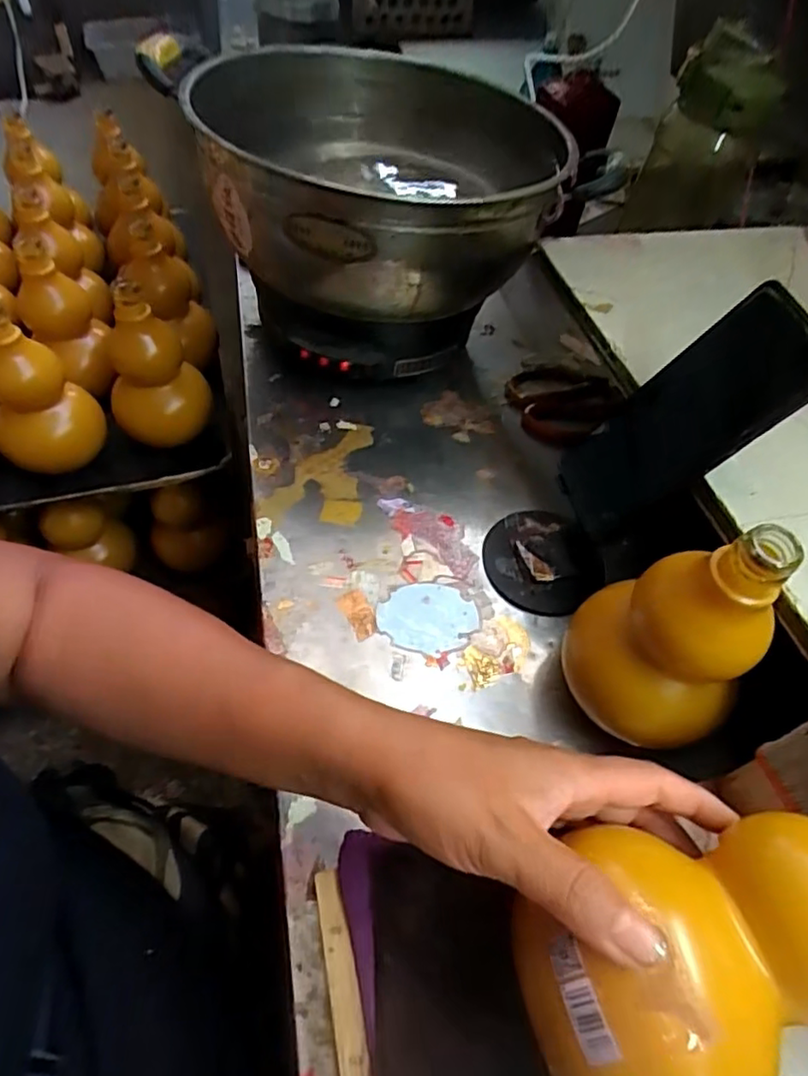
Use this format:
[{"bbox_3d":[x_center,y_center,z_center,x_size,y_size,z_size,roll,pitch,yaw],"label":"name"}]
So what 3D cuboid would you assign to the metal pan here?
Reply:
[{"bbox_3d":[-0.012,-0.312,0.524,0.328,0.119,0.301,-2,53,-7],"label":"metal pan"}]

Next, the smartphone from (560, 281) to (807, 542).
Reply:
[{"bbox_3d":[0.163,-0.068,0.368,0.013,0.163,0.076,19,44,-34],"label":"smartphone"}]

